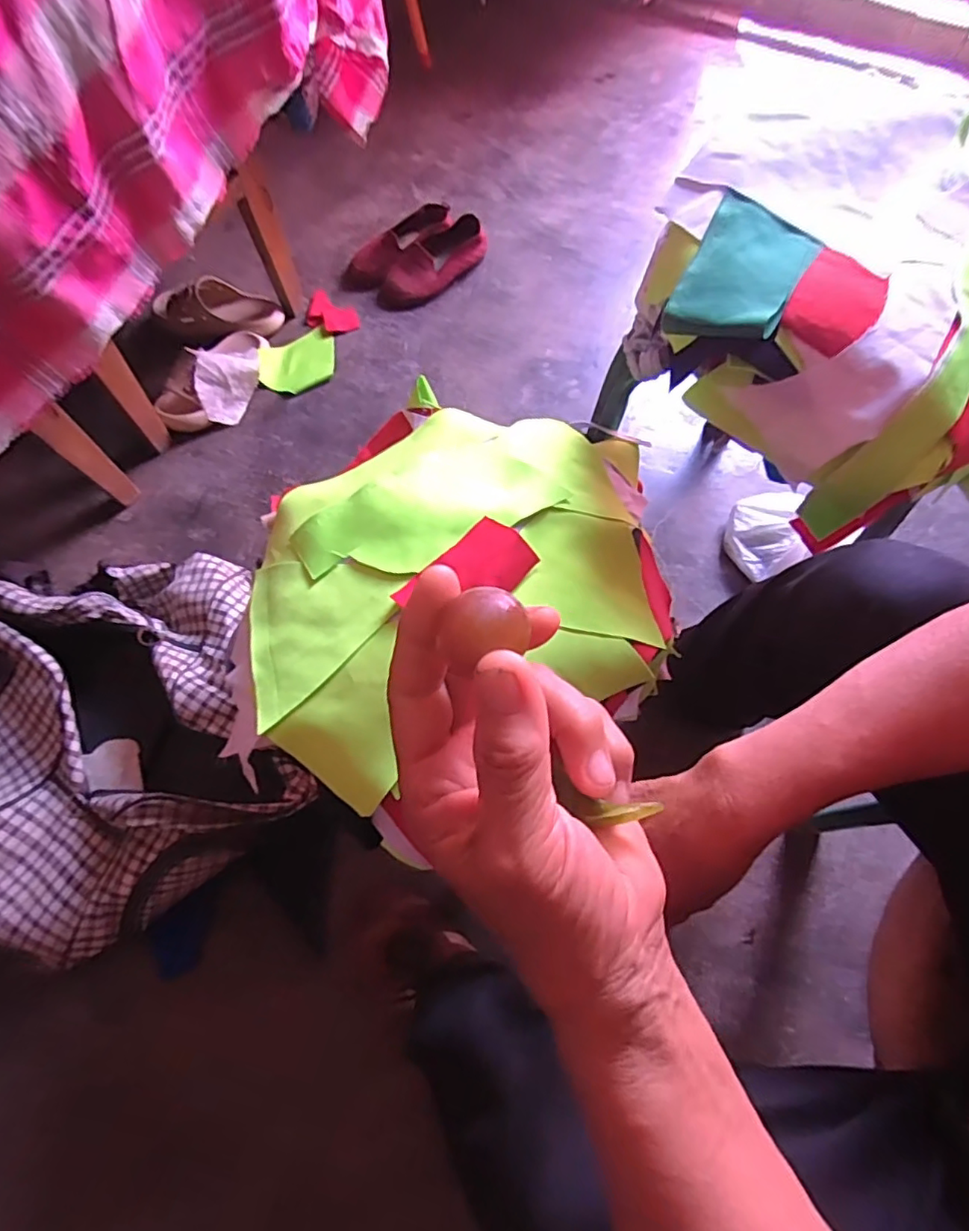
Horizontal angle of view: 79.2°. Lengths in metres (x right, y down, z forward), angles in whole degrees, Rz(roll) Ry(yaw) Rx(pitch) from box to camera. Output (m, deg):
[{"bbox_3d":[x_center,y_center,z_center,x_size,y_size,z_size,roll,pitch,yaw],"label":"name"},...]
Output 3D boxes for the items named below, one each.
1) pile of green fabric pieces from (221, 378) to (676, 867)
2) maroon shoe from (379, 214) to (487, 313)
[{"bbox_3d":[-0.013,-0.036,0.477,0.333,0.072,0.393,26,69,11],"label":"pile of green fabric pieces"},{"bbox_3d":[-0.091,-0.614,1.021,0.221,0.064,0.078,-34,70,-16],"label":"maroon shoe"}]

